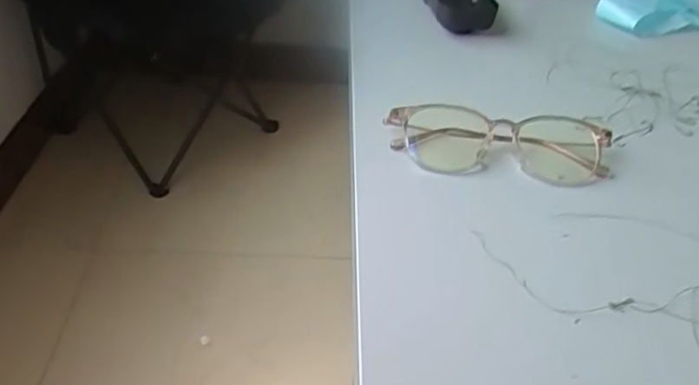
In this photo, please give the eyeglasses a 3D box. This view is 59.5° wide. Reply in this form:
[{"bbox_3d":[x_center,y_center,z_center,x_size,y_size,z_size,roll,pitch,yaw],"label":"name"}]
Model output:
[{"bbox_3d":[0.089,-0.030,0.359,0.128,0.025,0.040,7,40,0],"label":"eyeglasses"}]

